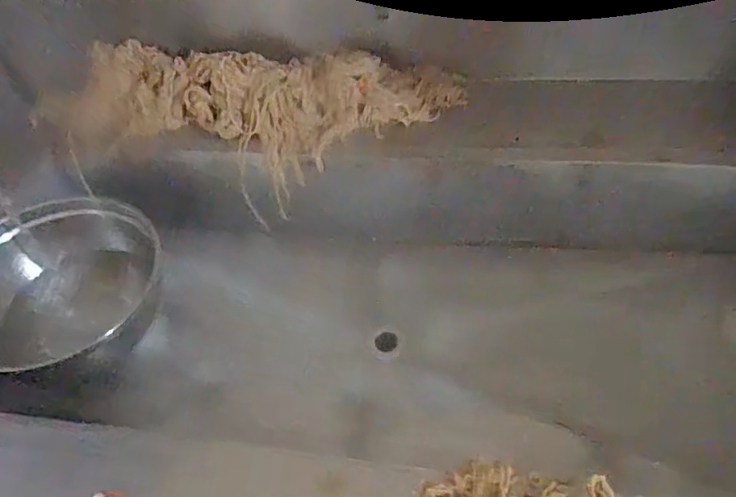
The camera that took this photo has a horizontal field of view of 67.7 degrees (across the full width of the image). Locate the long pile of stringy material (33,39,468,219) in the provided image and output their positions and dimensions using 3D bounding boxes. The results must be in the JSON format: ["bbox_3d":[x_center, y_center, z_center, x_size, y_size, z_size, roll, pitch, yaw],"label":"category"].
[{"bbox_3d":[-0.234,-0.241,0.977,0.764,0.136,0.241,7,50,12],"label":"long pile of stringy material"}]

